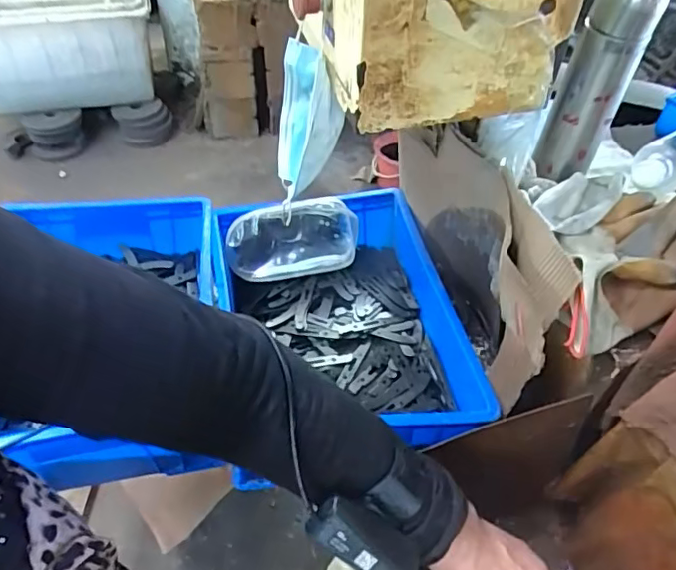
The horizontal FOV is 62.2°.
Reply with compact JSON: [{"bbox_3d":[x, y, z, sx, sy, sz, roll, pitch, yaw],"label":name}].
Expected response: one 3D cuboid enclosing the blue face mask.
[{"bbox_3d":[-0.032,-0.169,0.613,0.065,0.163,0.100,-1,47,-5],"label":"blue face mask"}]

